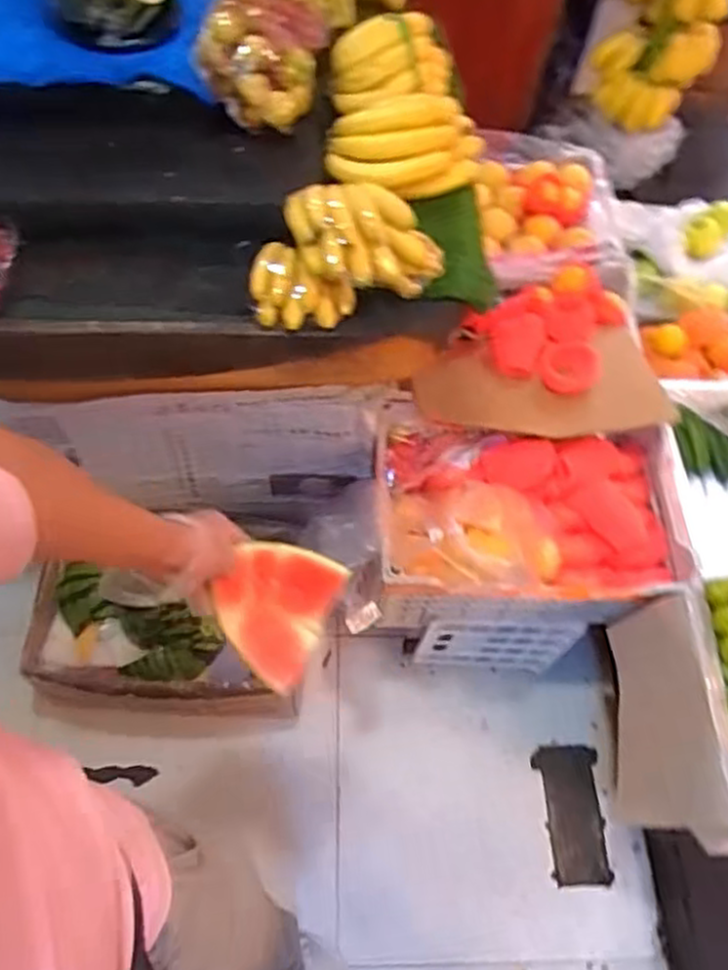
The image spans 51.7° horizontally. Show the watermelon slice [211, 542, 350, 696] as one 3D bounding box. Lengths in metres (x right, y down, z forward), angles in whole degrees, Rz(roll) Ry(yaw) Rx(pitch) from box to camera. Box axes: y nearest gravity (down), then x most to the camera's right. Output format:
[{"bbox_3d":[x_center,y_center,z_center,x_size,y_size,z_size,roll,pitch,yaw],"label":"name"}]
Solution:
[{"bbox_3d":[-0.098,0.134,0.828,0.121,0.035,0.143,34,74,-5],"label":"watermelon slice"}]

